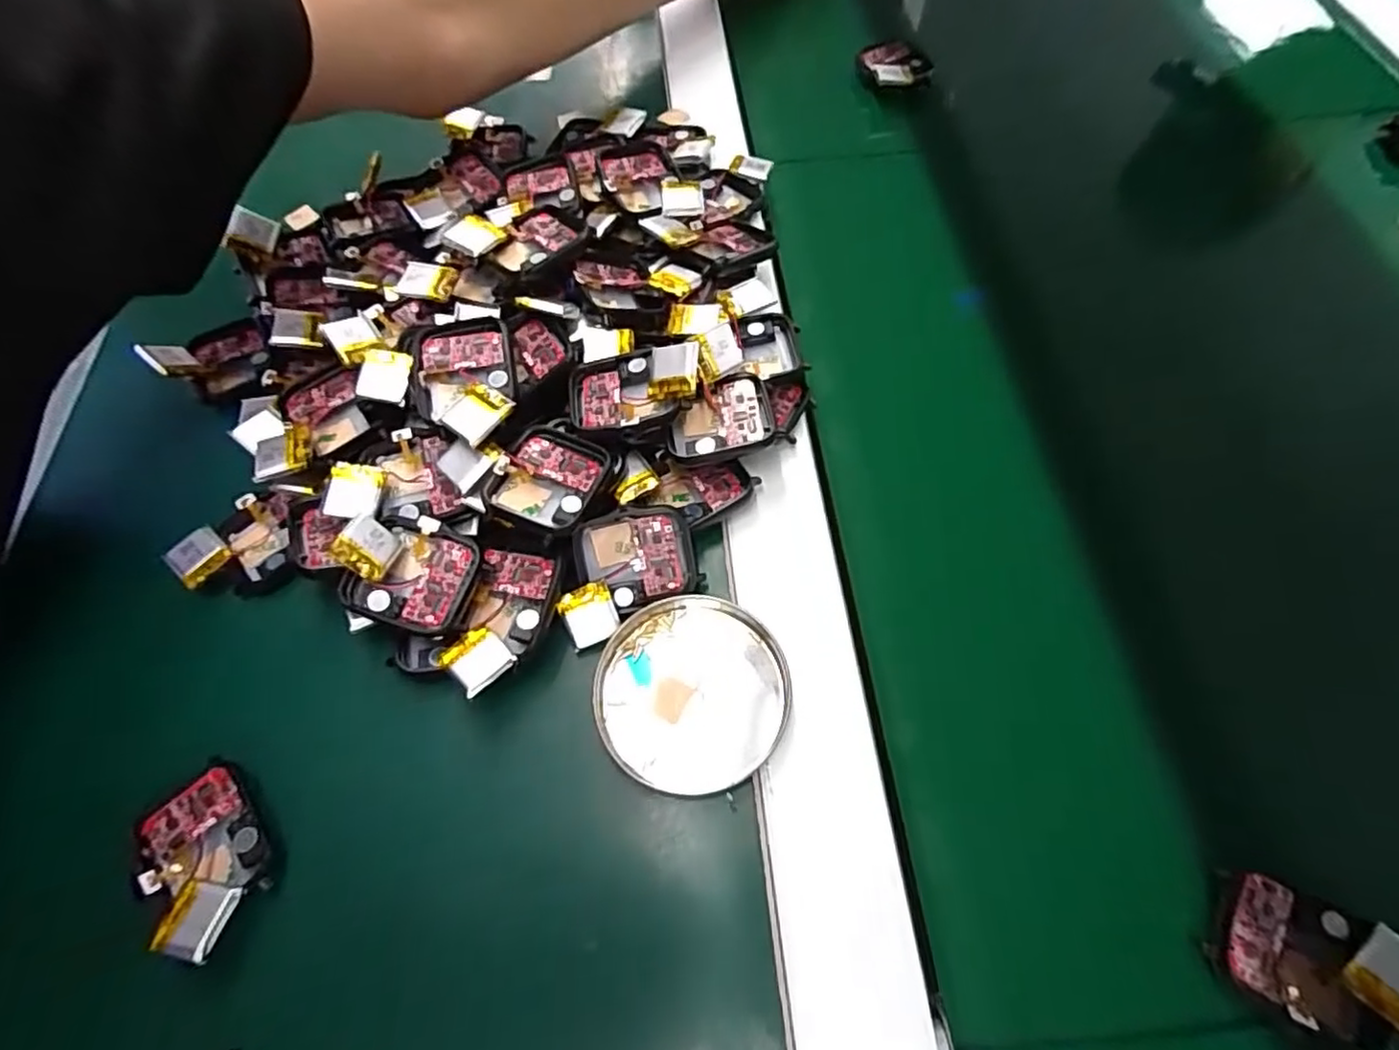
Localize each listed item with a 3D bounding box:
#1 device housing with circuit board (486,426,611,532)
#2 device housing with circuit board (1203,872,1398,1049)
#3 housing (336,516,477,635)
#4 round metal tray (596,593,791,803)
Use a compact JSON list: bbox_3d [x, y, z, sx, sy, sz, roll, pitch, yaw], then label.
[{"bbox_3d":[-0.055,-0.017,0.242,0.035,0.013,0.042,17,65,10],"label":"device housing with circuit board"},{"bbox_3d":[0.177,0.125,0.187,0.051,0.015,0.035,21,66,12],"label":"device housing with circuit board"},{"bbox_3d":[-0.101,0.019,0.232,0.040,0.011,0.036,13,64,8],"label":"housing"},{"bbox_3d":[-0.003,0.058,0.231,0.067,0.009,0.065,-1,63,2],"label":"round metal tray"}]

